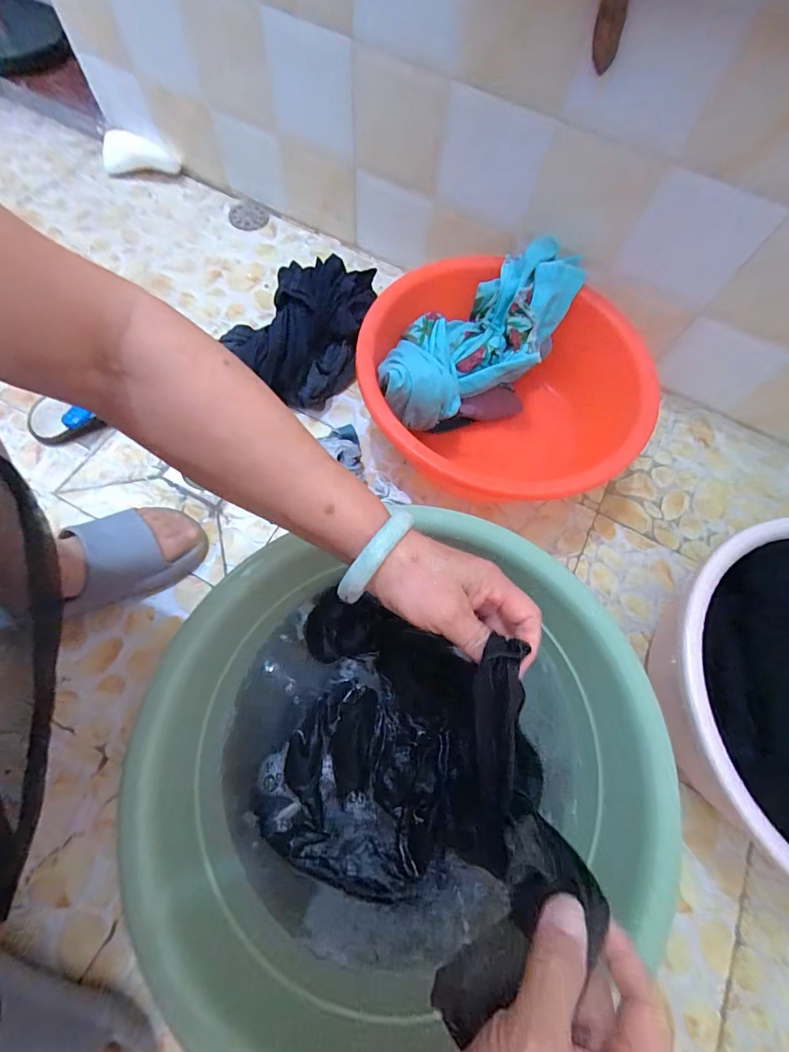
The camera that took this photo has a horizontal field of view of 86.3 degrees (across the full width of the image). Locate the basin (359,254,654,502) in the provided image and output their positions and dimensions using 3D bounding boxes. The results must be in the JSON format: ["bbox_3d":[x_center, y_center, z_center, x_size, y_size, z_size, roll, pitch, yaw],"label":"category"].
[{"bbox_3d":[0.150,-0.199,0.637,0.375,0.160,0.393,1,66,-3],"label":"basin"}]

